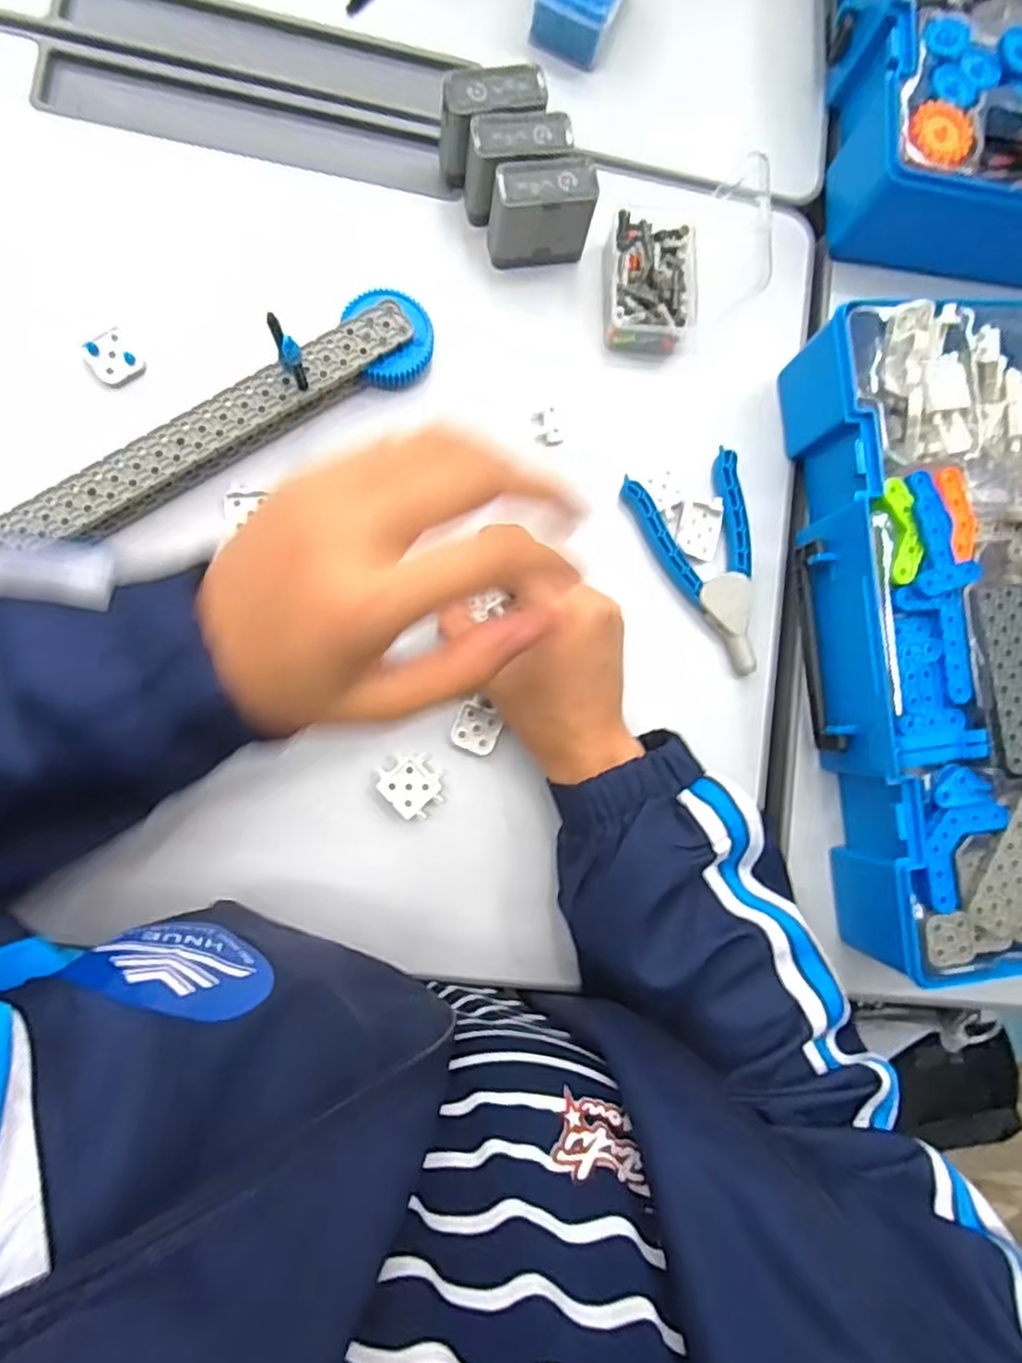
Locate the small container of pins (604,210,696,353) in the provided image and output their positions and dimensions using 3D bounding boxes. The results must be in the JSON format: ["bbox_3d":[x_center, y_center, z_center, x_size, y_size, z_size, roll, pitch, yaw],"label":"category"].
[{"bbox_3d":[0.084,-0.236,0.406,0.059,0.030,0.069,1,85,-8],"label":"small container of pins"}]

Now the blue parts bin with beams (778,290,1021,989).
[{"bbox_3d":[0.306,-0.034,0.397,0.271,0.072,0.360,-6,86,-8],"label":"blue parts bin with beams"}]

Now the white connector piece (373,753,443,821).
[{"bbox_3d":[-0.054,0.056,0.372,0.030,0.009,0.036,-44,92,-9],"label":"white connector piece"}]

